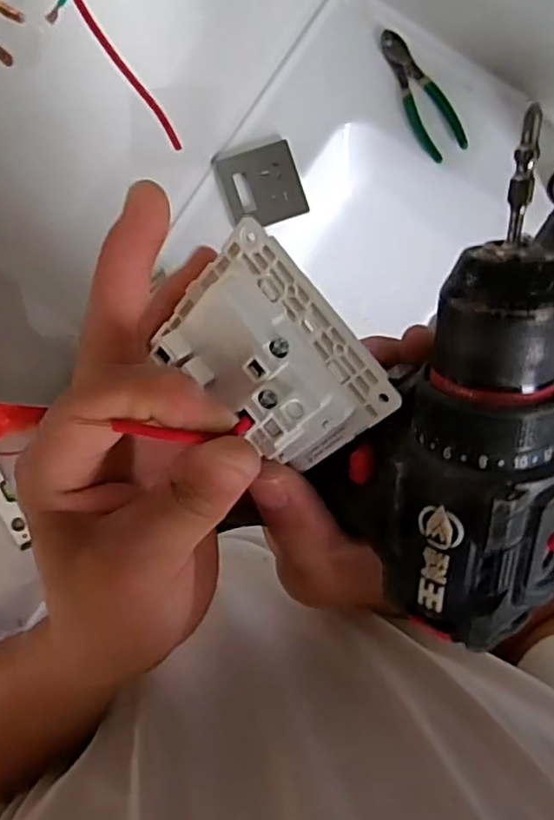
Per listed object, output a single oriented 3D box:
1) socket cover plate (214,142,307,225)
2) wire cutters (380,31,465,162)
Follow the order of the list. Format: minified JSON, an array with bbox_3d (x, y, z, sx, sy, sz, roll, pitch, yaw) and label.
[{"bbox_3d":[-0.017,-0.253,0.697,0.086,0.009,0.087,-19,89,0],"label":"socket cover plate"},{"bbox_3d":[0.159,-0.356,0.692,0.051,0.007,0.154,-27,89,0],"label":"wire cutters"}]

